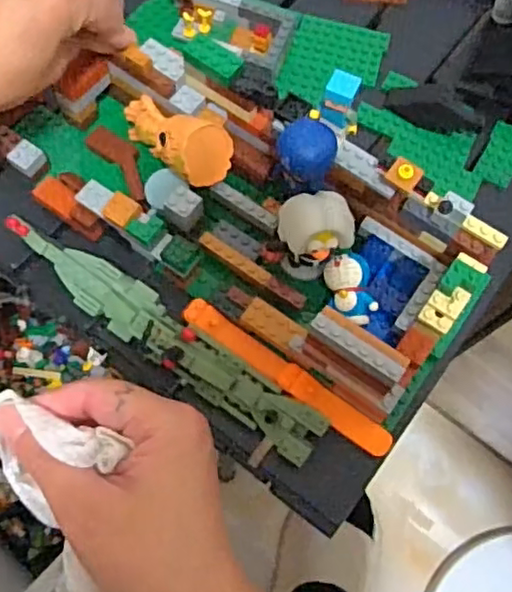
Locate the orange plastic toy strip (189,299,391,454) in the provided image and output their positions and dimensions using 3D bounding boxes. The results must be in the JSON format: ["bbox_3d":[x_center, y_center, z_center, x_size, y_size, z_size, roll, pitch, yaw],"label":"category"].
[{"bbox_3d":[0.017,0.045,0.366,0.136,0.007,0.016,35,72,10],"label":"orange plastic toy strip"}]

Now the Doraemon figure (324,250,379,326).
[{"bbox_3d":[0.053,-0.003,0.365,0.024,0.020,0.039,-11,70,-6],"label":"Doraemon figure"}]

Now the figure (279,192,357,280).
[{"bbox_3d":[0.032,-0.031,0.357,0.039,0.047,0.036,1,70,-2],"label":"figure"}]

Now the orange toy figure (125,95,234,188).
[{"bbox_3d":[-0.053,-0.095,0.387,0.079,0.039,0.039,33,71,23],"label":"orange toy figure"}]

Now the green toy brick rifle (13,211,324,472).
[{"bbox_3d":[-0.056,0.020,0.362,0.212,0.022,0.033,36,72,11],"label":"green toy brick rifle"}]

